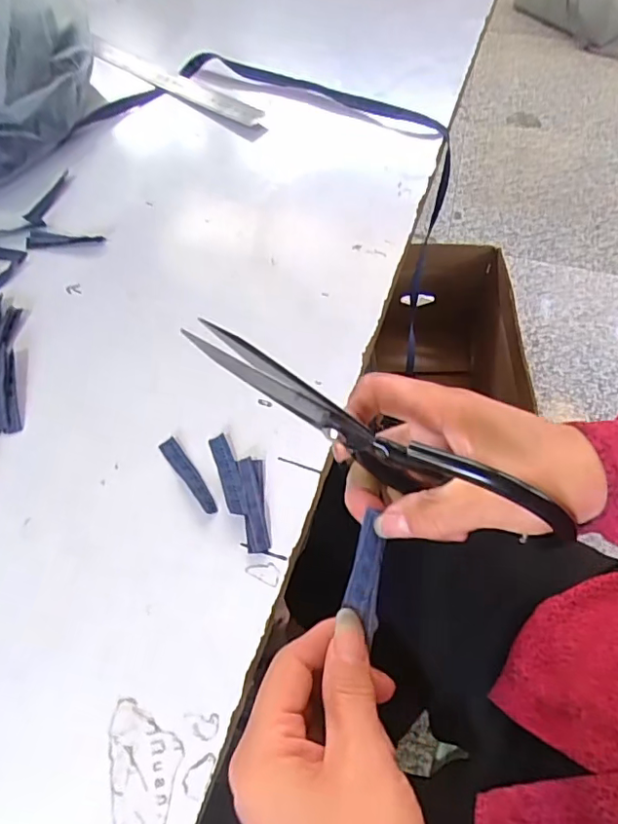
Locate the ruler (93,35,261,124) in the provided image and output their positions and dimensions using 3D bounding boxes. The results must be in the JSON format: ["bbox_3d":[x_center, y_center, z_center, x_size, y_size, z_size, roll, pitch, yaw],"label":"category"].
[{"bbox_3d":[-0.133,-0.327,0.539,0.207,0.008,0.029,32,64,15],"label":"ruler"}]

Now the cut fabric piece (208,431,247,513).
[{"bbox_3d":[-0.047,0.036,0.326,0.013,0.006,0.054,-16,62,-12],"label":"cut fabric piece"}]

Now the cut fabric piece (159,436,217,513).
[{"bbox_3d":[-0.071,0.037,0.327,0.010,0.004,0.056,-28,61,-27],"label":"cut fabric piece"}]

